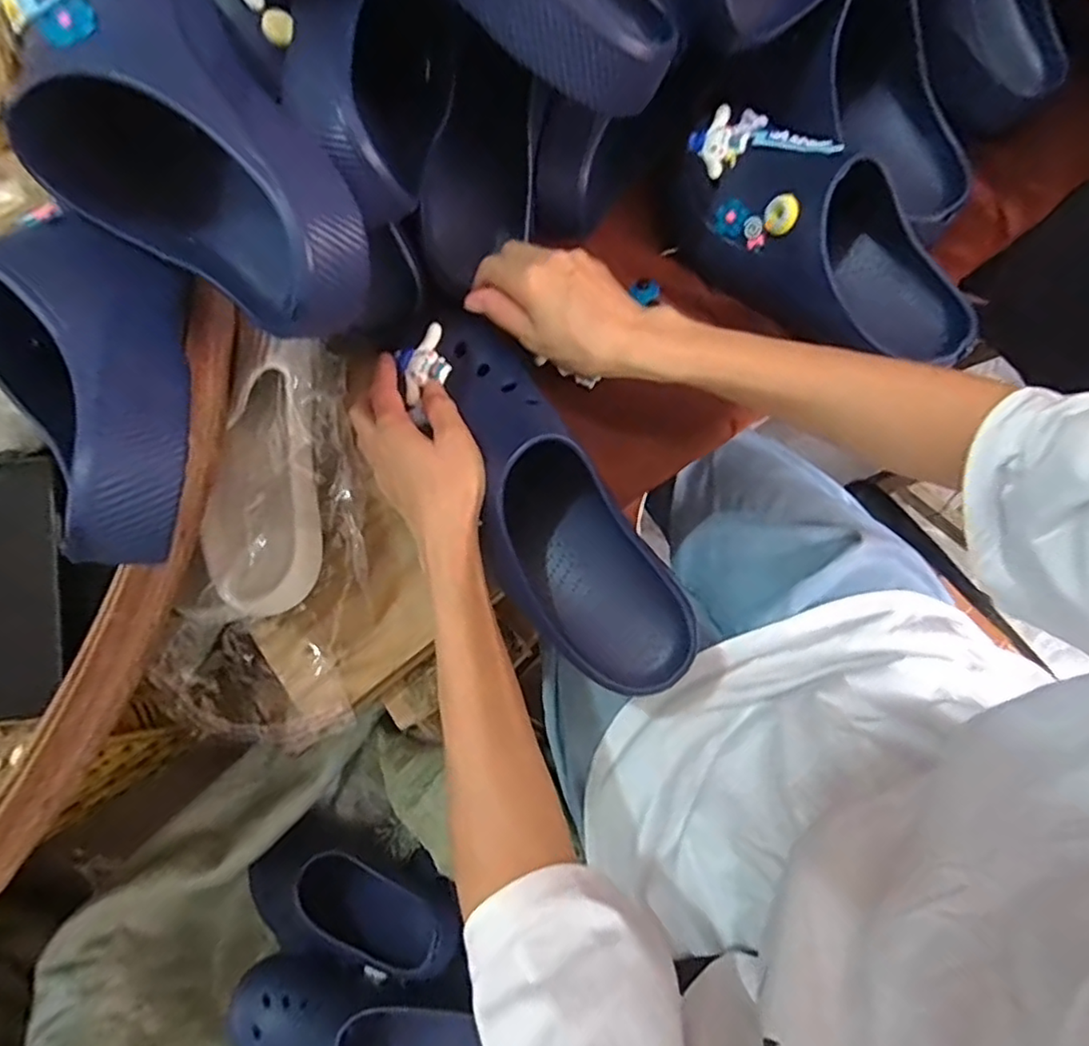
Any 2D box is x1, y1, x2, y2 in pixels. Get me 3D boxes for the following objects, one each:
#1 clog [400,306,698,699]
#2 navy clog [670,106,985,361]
[{"bbox_3d":[-0.003,-0.015,0.417,0.094,0.089,0.286,-30,87,-6],"label":"clog"},{"bbox_3d":[0.205,-0.216,0.456,0.247,0.089,0.112,42,83,11],"label":"navy clog"}]

